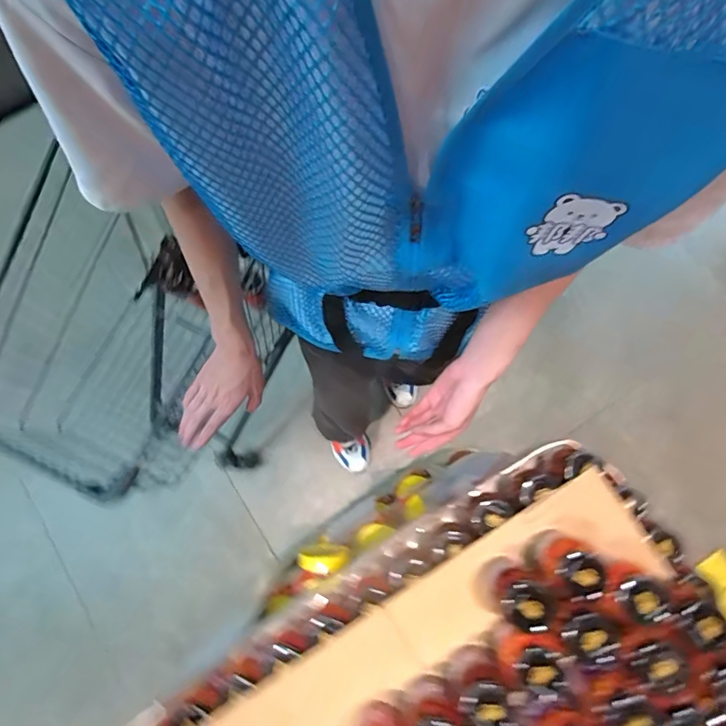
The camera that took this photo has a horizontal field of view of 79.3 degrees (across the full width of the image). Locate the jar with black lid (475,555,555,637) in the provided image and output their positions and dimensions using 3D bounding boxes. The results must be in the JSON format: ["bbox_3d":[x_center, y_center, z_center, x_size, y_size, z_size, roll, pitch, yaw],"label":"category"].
[{"bbox_3d":[0.195,0.306,0.568,0.068,0.100,0.071,0,80,1],"label":"jar with black lid"}]

